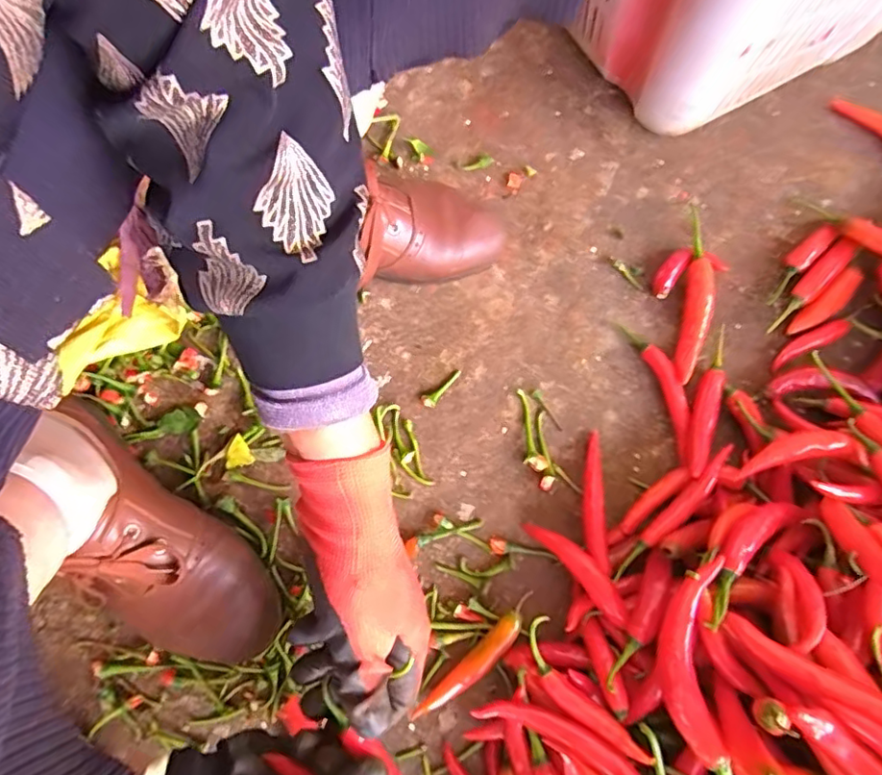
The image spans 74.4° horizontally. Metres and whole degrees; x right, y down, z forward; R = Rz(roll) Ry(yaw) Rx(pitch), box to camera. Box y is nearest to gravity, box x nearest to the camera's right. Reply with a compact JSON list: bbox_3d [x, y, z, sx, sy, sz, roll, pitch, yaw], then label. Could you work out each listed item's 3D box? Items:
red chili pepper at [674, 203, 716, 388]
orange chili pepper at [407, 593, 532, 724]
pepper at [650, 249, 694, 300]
[{"bbox_3d":[0.210,-0.075,0.476,0.024,0.020,0.153,12,76,3],"label":"red chili pepper"},{"bbox_3d":[0.025,0.193,0.408,0.017,0.016,0.113,44,80,10],"label":"orange chili pepper"},{"bbox_3d":[0.190,-0.096,0.479,0.017,0.011,0.049,36,78,8],"label":"pepper"}]

